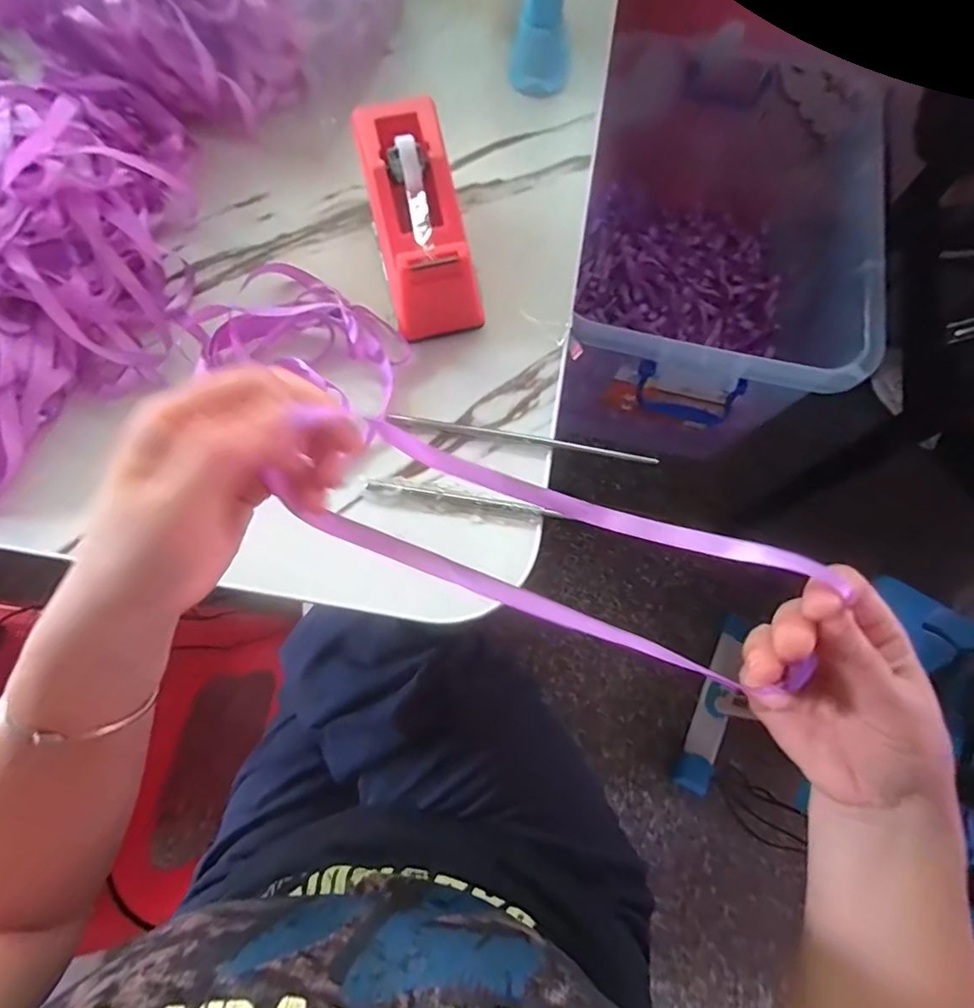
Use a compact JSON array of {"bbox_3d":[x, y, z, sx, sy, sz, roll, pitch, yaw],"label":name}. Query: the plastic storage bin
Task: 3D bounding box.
[{"bbox_3d":[0.280,-0.315,0.679,0.285,0.260,0.499,12,73,3],"label":"plastic storage bin"}]

